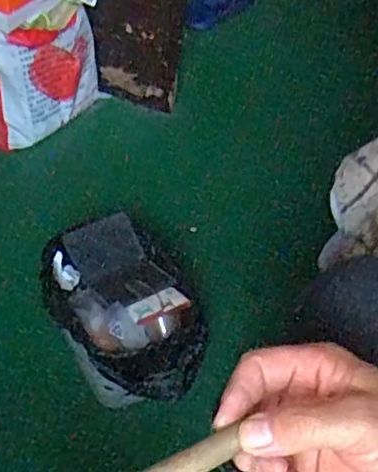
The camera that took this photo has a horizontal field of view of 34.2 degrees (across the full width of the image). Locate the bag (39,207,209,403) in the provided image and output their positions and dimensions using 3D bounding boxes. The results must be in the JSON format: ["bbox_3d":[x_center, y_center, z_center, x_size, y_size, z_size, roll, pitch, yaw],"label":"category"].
[{"bbox_3d":[-0.102,0.097,0.908,0.193,0.068,0.294,-18,52,-21],"label":"bag"}]

